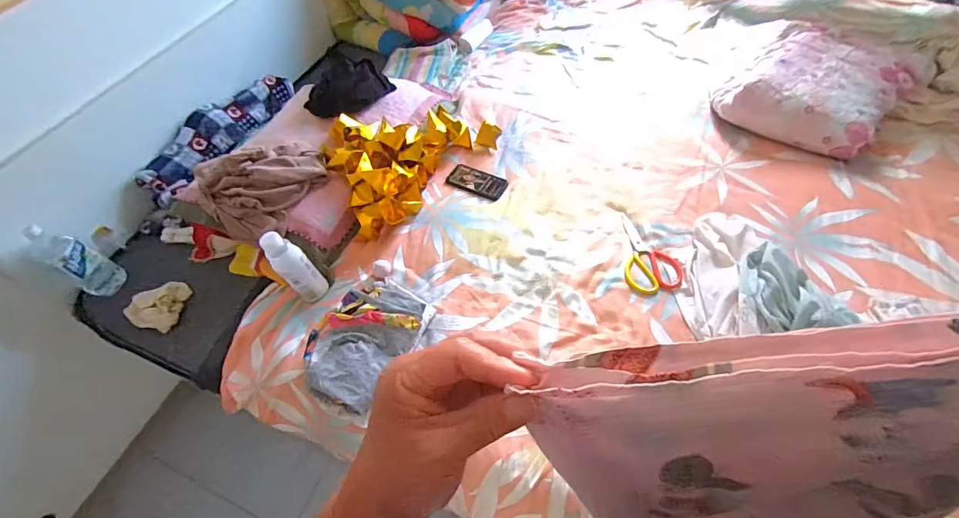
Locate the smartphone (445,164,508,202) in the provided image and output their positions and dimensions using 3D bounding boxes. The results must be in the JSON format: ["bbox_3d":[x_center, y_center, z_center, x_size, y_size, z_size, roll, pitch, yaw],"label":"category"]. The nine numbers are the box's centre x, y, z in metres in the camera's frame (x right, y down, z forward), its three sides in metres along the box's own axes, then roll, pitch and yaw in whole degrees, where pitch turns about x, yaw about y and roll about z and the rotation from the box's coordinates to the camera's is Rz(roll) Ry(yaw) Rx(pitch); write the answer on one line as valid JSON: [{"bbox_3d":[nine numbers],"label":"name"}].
[{"bbox_3d":[-0.007,-0.198,1.121,0.152,0.011,0.075,24,60,20],"label":"smartphone"}]

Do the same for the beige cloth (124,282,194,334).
[{"bbox_3d":[-0.766,0.106,1.033,0.093,0.056,0.130,10,57,12],"label":"beige cloth"}]

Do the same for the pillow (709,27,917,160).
[{"bbox_3d":[0.881,-0.457,1.135,0.449,0.135,0.350,-40,59,-21],"label":"pillow"}]

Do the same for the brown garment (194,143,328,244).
[{"bbox_3d":[-0.484,-0.167,0.998,0.271,0.125,0.196,-38,59,-19],"label":"brown garment"}]

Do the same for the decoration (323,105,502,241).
[{"bbox_3d":[-0.178,-0.286,1.112,0.465,0.134,0.256,-40,61,-21],"label":"decoration"}]

